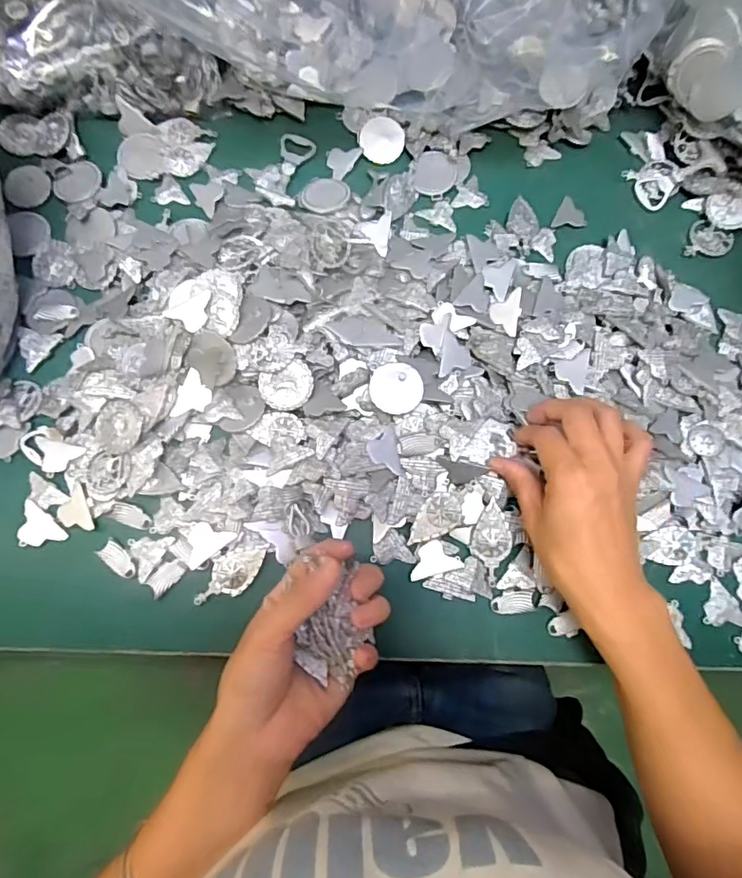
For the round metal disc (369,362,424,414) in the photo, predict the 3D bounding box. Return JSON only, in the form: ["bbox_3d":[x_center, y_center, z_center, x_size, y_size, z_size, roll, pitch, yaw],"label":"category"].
[{"bbox_3d":[0.018,-0.036,0.369,0.036,0.004,0.036,0,82,0],"label":"round metal disc"}]

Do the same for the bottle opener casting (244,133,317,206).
[{"bbox_3d":[-0.077,-0.225,0.440,0.047,0.004,0.067,16,77,3],"label":"bottle opener casting"}]

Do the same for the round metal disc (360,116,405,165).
[{"bbox_3d":[0.010,-0.251,0.446,0.036,0.008,0.038,0,77,-1],"label":"round metal disc"}]

